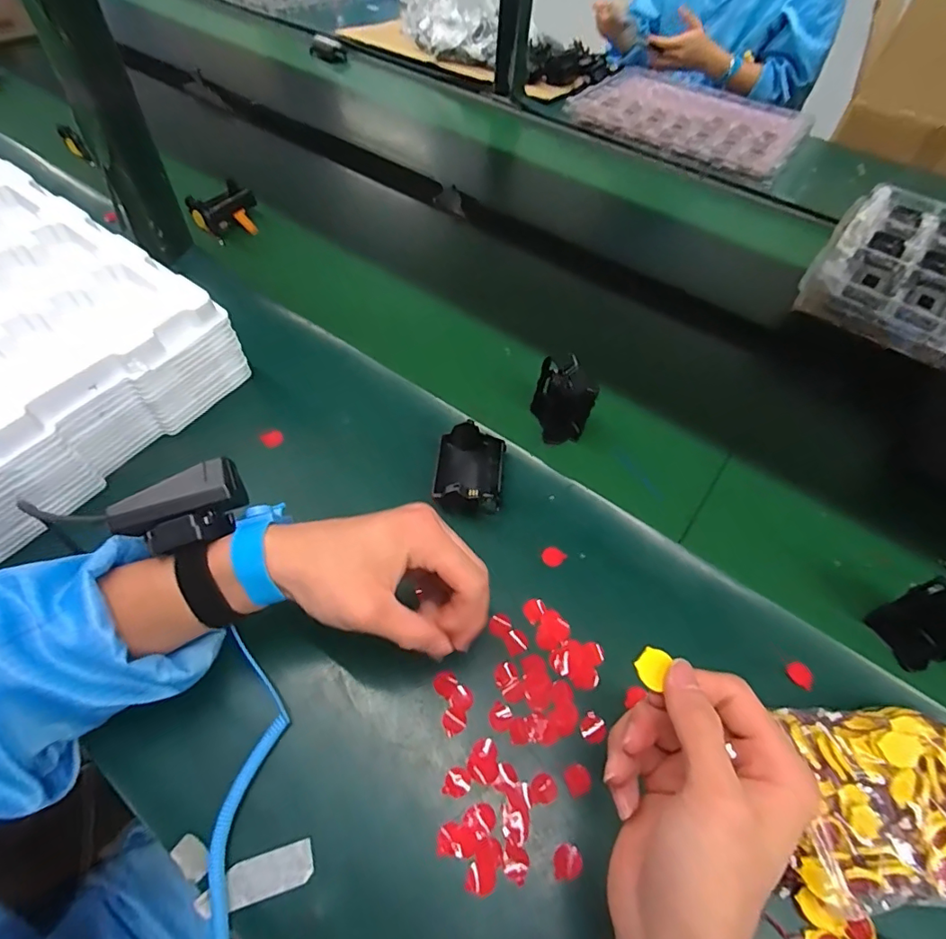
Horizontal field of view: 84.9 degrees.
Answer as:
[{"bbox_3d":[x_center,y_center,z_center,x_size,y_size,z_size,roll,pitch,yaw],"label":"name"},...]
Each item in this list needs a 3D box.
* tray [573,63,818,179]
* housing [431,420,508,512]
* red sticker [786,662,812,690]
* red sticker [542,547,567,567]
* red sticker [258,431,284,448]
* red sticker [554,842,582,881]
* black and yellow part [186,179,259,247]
[{"bbox_3d":[0.401,-0.646,0.937,0.372,0.027,0.329,27,57,15],"label":"tray"},{"bbox_3d":[-0.002,-0.006,0.427,0.054,0.033,0.079,8,54,2],"label":"housing"},{"bbox_3d":[0.231,0.146,0.365,0.018,0.004,0.019,-40,63,-17],"label":"red sticker"},{"bbox_3d":[0.064,0.069,0.407,0.018,0.004,0.016,-25,77,-7],"label":"red sticker"},{"bbox_3d":[-0.177,-0.027,0.456,0.019,0.004,0.016,-19,58,-17],"label":"red sticker"},{"bbox_3d":[0.055,0.228,0.301,0.017,0.004,0.016,-1,55,-5],"label":"red sticker"},{"bbox_3d":[-0.312,-0.325,0.661,0.061,0.049,0.077,35,59,19],"label":"black and yellow part"}]

